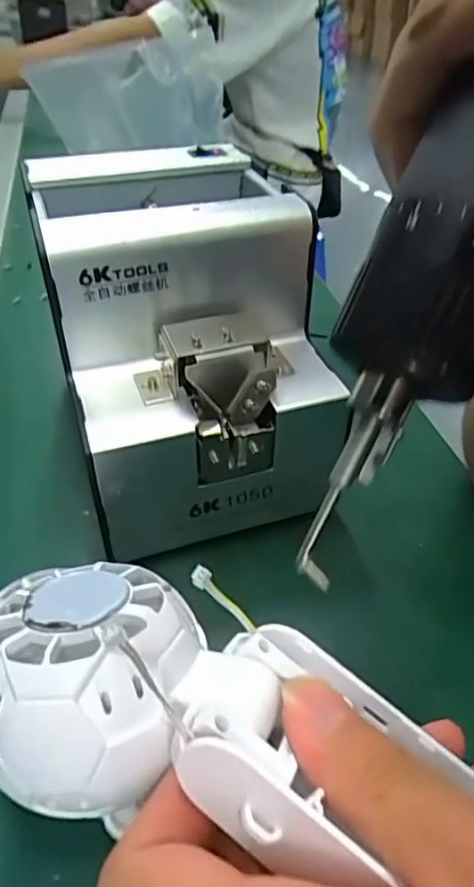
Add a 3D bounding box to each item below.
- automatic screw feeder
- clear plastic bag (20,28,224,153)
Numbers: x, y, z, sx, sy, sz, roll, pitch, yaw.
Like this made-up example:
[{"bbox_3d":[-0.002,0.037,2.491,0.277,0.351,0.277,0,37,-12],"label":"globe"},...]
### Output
[{"bbox_3d":[-0.030,-0.058,0.313,0.125,0.143,0.177,-13,42,-14],"label":"automatic screw feeder"},{"bbox_3d":[-0.094,-0.308,0.519,0.158,0.026,0.153,-7,-1,1],"label":"clear plastic bag"}]

